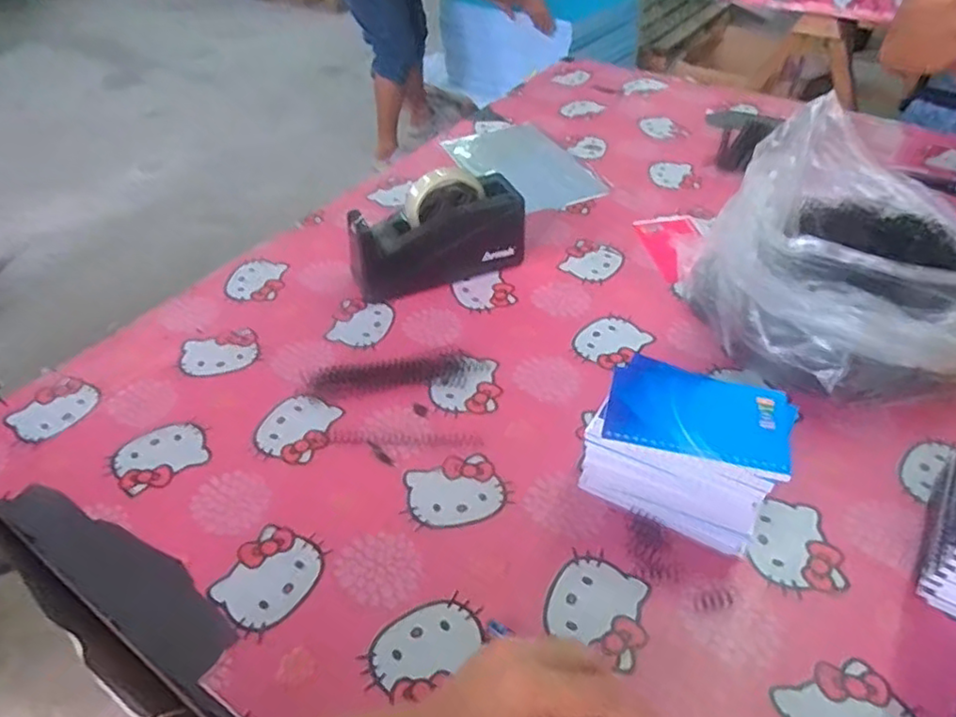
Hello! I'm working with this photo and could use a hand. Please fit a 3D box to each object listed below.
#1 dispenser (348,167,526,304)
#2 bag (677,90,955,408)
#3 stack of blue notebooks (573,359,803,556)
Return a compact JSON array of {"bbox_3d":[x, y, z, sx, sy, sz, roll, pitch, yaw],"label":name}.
[{"bbox_3d":[-0.046,-0.141,0.749,0.199,0.113,0.078,-21,45,-21],"label":"dispenser"},{"bbox_3d":[0.359,-0.093,0.635,0.228,0.154,0.279,-17,44,-17],"label":"bag"},{"bbox_3d":[0.160,0.078,0.512,0.136,0.101,0.093,15,44,17],"label":"stack of blue notebooks"}]

